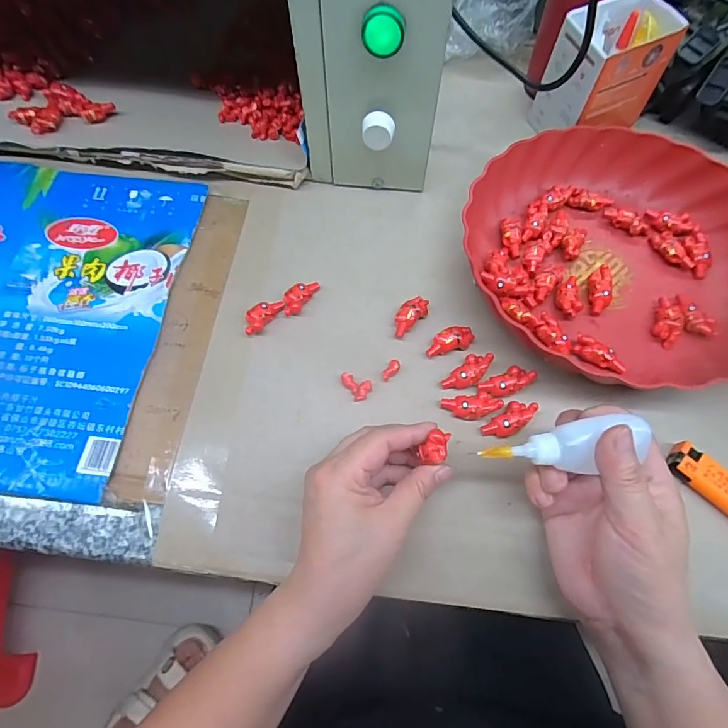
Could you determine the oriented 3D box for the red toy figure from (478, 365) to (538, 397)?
[{"bbox_3d":[0.107,0.015,0.333,0.040,0.013,0.018,-24,71,-8],"label":"red toy figure"}]

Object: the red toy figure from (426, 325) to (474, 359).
[{"bbox_3d":[0.068,-0.018,0.347,0.039,0.013,0.017,-19,70,-7],"label":"red toy figure"}]

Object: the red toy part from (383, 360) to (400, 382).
[{"bbox_3d":[0.021,0.005,0.338,0.009,0.007,0.018,32,72,12],"label":"red toy part"}]

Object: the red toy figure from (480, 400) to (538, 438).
[{"bbox_3d":[0.105,0.041,0.319,0.040,0.011,0.018,-36,73,-13],"label":"red toy figure"}]

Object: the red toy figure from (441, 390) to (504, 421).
[{"bbox_3d":[0.079,0.031,0.323,0.041,0.011,0.019,-12,69,-4],"label":"red toy figure"}]

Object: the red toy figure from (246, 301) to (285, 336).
[{"bbox_3d":[-0.082,-0.039,0.355,0.017,0.013,0.038,34,73,13],"label":"red toy figure"}]

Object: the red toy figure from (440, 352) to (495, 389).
[{"bbox_3d":[0.079,0.007,0.335,0.041,0.012,0.019,-42,74,-14],"label":"red toy figure"}]

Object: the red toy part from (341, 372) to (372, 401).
[{"bbox_3d":[-0.005,0.015,0.332,0.017,0.006,0.024,-30,72,-11],"label":"red toy part"}]

